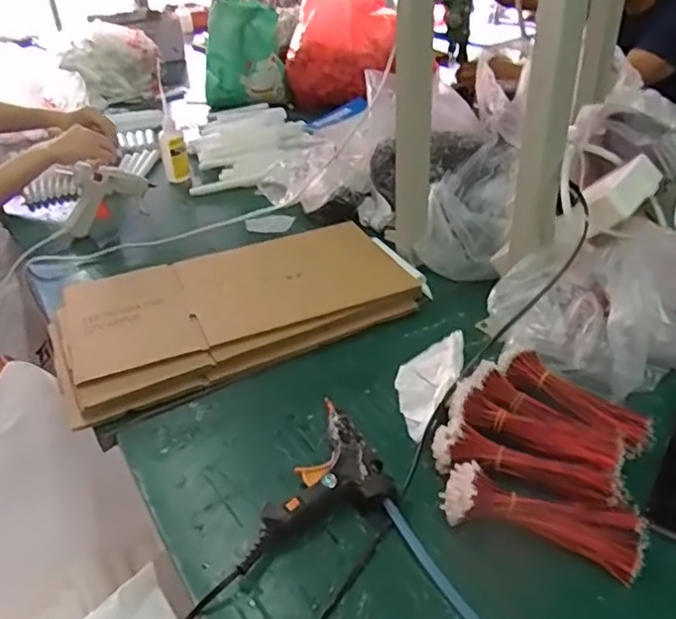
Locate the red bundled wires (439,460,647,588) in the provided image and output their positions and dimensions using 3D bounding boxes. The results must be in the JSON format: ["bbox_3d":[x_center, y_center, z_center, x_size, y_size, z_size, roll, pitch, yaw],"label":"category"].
[{"bbox_3d":[0.152,0.151,0.447,0.142,0.039,0.052,12,38,20],"label":"red bundled wires"}]

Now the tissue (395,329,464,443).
[{"bbox_3d":[0.089,0.064,0.588,0.061,0.031,0.136,7,36,13],"label":"tissue"}]

